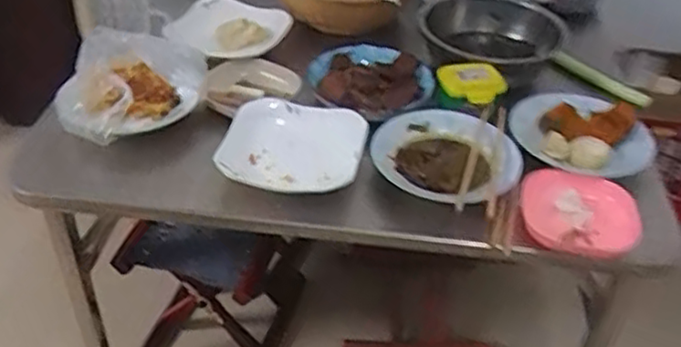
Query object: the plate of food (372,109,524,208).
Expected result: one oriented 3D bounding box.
[{"bbox_3d":[0.144,-0.018,0.976,0.204,0.046,0.180,16,41,17],"label":"plate of food"}]

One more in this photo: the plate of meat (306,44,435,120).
[{"bbox_3d":[0.044,-0.148,1.129,0.207,0.062,0.190,1,39,-1],"label":"plate of meat"}]

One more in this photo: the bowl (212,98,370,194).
[{"bbox_3d":[-0.071,-0.034,0.997,0.202,0.042,0.189,9,40,9],"label":"bowl"}]

